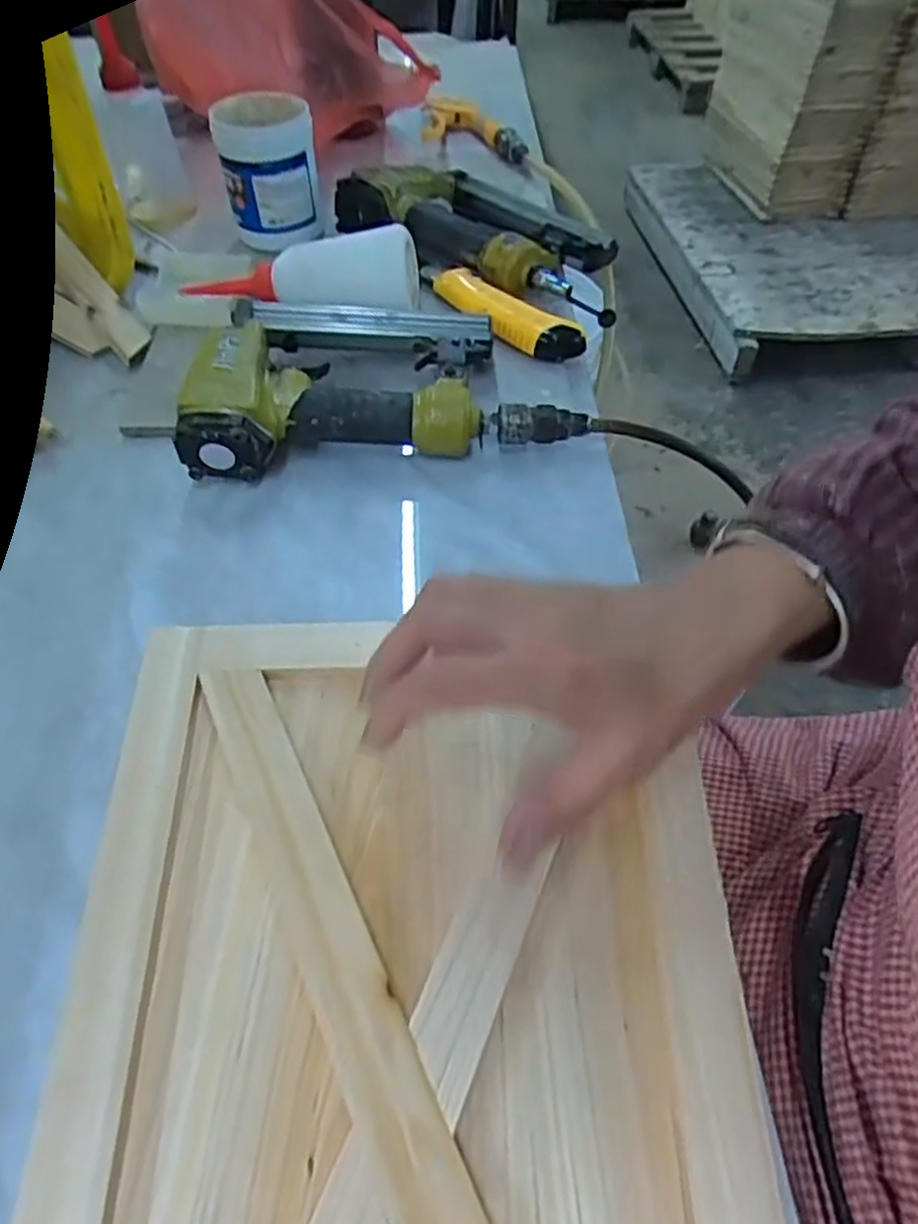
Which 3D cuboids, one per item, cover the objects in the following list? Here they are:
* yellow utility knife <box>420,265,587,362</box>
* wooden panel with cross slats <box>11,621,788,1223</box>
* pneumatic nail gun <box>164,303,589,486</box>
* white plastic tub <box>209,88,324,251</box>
[{"bbox_3d":[0.029,-0.223,0.549,0.041,0.029,0.147,-30,54,-19],"label":"yellow utility knife"},{"bbox_3d":[-0.017,0.176,0.231,0.232,0.024,0.420,-5,50,1],"label":"wooden panel with cross slats"},{"bbox_3d":[-0.053,-0.156,0.478,0.244,0.066,0.134,-8,53,-6],"label":"pneumatic nail gun"},{"bbox_3d":[-0.153,-0.360,0.601,0.077,0.089,0.071,-14,52,-11],"label":"white plastic tub"}]

